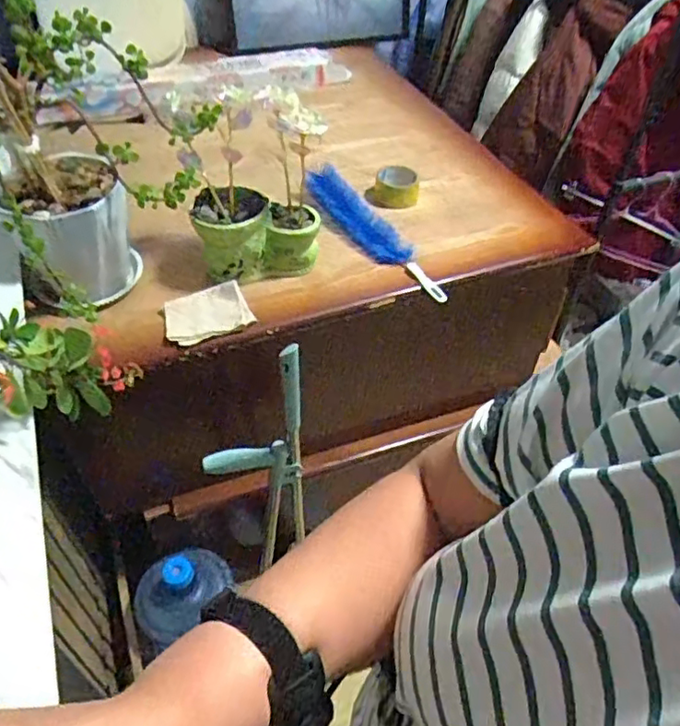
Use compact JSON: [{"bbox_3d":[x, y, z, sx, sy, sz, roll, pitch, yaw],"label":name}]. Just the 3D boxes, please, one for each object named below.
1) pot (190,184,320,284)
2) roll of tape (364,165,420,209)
[{"bbox_3d":[-0.133,-0.210,1.009,0.201,0.122,0.095,-6,46,-8],"label":"pot"},{"bbox_3d":[0.105,-0.345,1.191,0.098,0.047,0.095,11,46,8],"label":"roll of tape"}]

